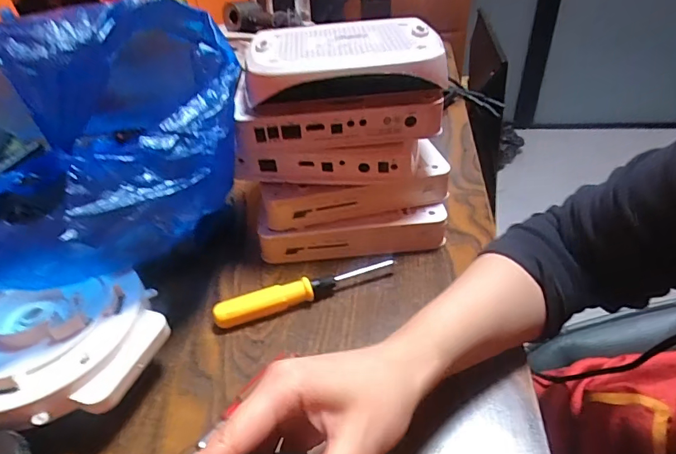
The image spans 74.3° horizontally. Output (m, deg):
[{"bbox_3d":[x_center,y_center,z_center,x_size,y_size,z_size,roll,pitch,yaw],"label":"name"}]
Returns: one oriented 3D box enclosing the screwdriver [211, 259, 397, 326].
[{"bbox_3d":[-0.027,0.056,0.384,0.154,0.021,0.017,-14,39,-13],"label":"screwdriver"}]

